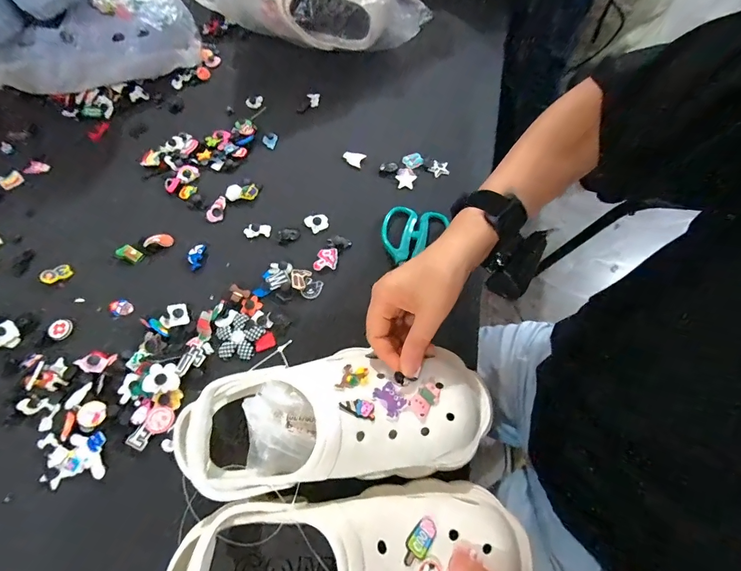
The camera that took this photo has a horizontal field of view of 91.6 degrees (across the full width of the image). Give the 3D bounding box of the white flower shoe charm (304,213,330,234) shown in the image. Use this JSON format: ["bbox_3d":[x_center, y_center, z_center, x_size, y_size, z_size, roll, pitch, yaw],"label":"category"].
[{"bbox_3d":[-0.070,-0.083,0.471,0.030,0.011,0.023,-16,64,-5],"label":"white flower shoe charm"}]

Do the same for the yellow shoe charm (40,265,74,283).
[{"bbox_3d":[-0.398,-0.015,0.457,0.033,0.006,0.022,-29,77,-31],"label":"yellow shoe charm"}]

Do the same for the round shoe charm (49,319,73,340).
[{"bbox_3d":[-0.362,0.051,0.421,0.023,0.007,0.024,-1,64,2],"label":"round shoe charm"}]

